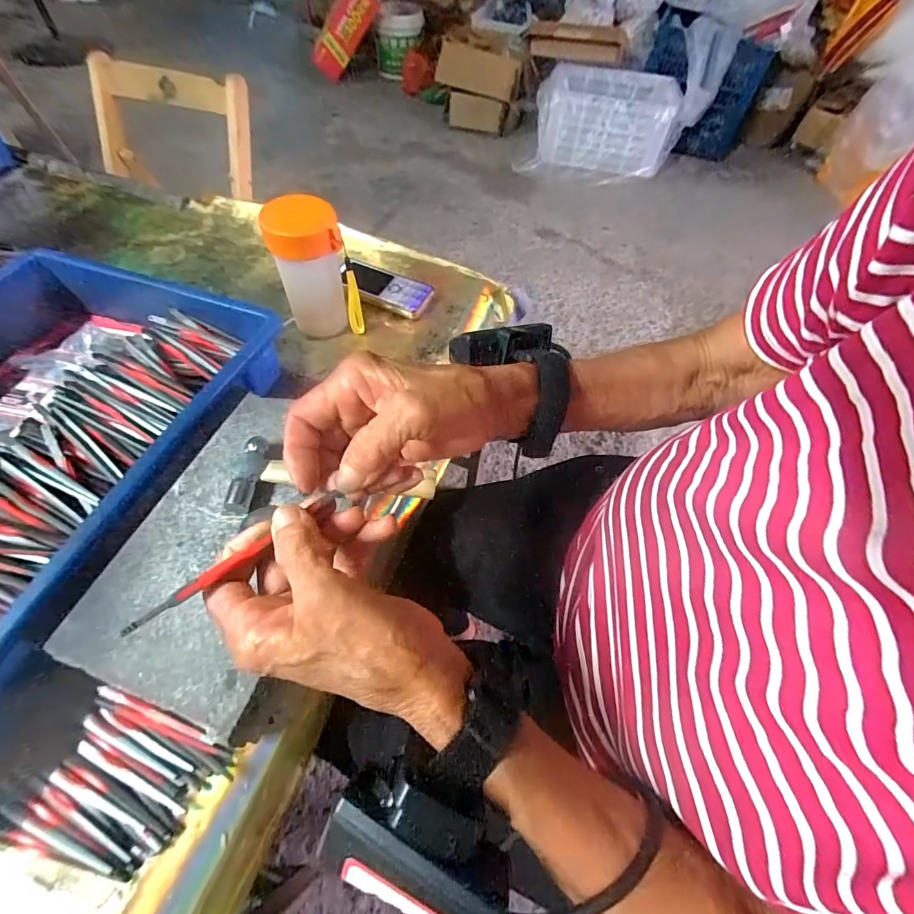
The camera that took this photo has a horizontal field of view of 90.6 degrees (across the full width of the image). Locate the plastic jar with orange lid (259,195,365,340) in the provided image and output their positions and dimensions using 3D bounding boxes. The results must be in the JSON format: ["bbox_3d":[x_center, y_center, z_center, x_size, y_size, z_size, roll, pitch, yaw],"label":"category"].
[{"bbox_3d":[-0.152,-0.193,0.479,0.075,0.140,0.058,-21,60,-17],"label":"plastic jar with orange lid"}]

